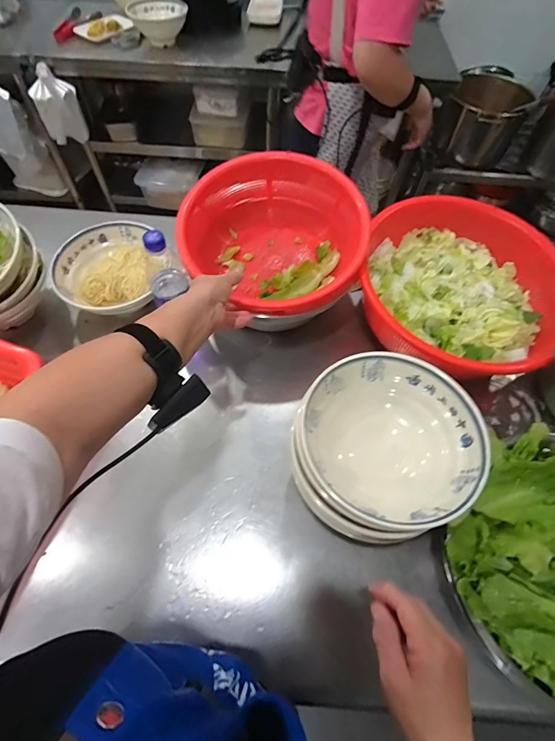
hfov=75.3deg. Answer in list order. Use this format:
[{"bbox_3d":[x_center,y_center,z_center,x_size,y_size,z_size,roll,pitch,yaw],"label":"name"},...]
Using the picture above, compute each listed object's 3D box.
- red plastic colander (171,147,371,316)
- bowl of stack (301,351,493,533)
[{"bbox_3d":[-0.005,-0.229,0.652,0.316,0.133,0.304,30,64,14],"label":"red plastic colander"},{"bbox_3d":[0.140,0.085,0.454,0.200,0.078,0.209,1,61,-1],"label":"bowl of stack"}]

